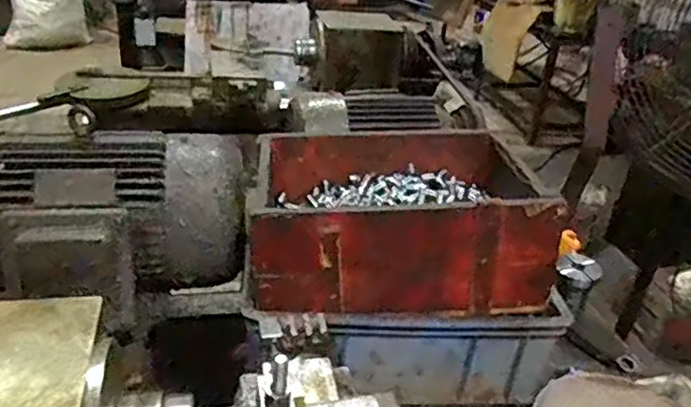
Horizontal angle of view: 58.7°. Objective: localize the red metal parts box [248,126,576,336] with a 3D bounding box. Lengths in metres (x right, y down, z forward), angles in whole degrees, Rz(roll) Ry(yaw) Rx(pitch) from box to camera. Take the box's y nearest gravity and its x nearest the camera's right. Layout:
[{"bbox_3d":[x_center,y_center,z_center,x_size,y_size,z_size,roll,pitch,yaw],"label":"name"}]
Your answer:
[{"bbox_3d":[0.077,0.017,0.792,0.370,0.146,0.282,5,28,-2],"label":"red metal parts box"}]

